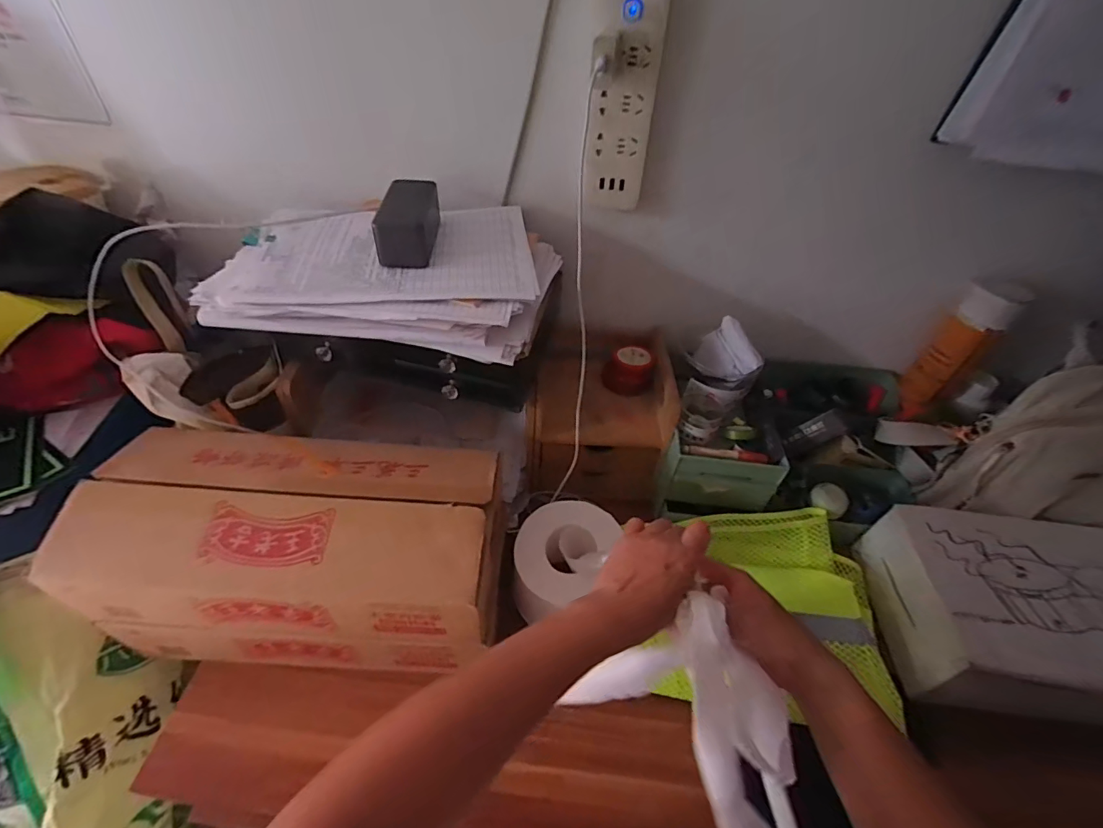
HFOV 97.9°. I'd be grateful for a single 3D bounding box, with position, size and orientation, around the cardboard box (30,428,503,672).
[{"bbox_3d":[-0.268,0.144,0.532,0.397,0.186,0.193,5,44,-2],"label":"cardboard box"}]

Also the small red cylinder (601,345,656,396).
[{"bbox_3d":[0.117,-0.069,0.730,0.077,0.051,0.067,10,44,4],"label":"small red cylinder"}]

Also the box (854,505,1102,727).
[{"bbox_3d":[0.614,0.247,0.587,0.385,0.122,0.198,9,44,2],"label":"box"}]

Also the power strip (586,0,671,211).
[{"bbox_3d":[0.080,-0.334,0.521,0.065,0.212,0.032,-1,44,-7],"label":"power strip"}]

